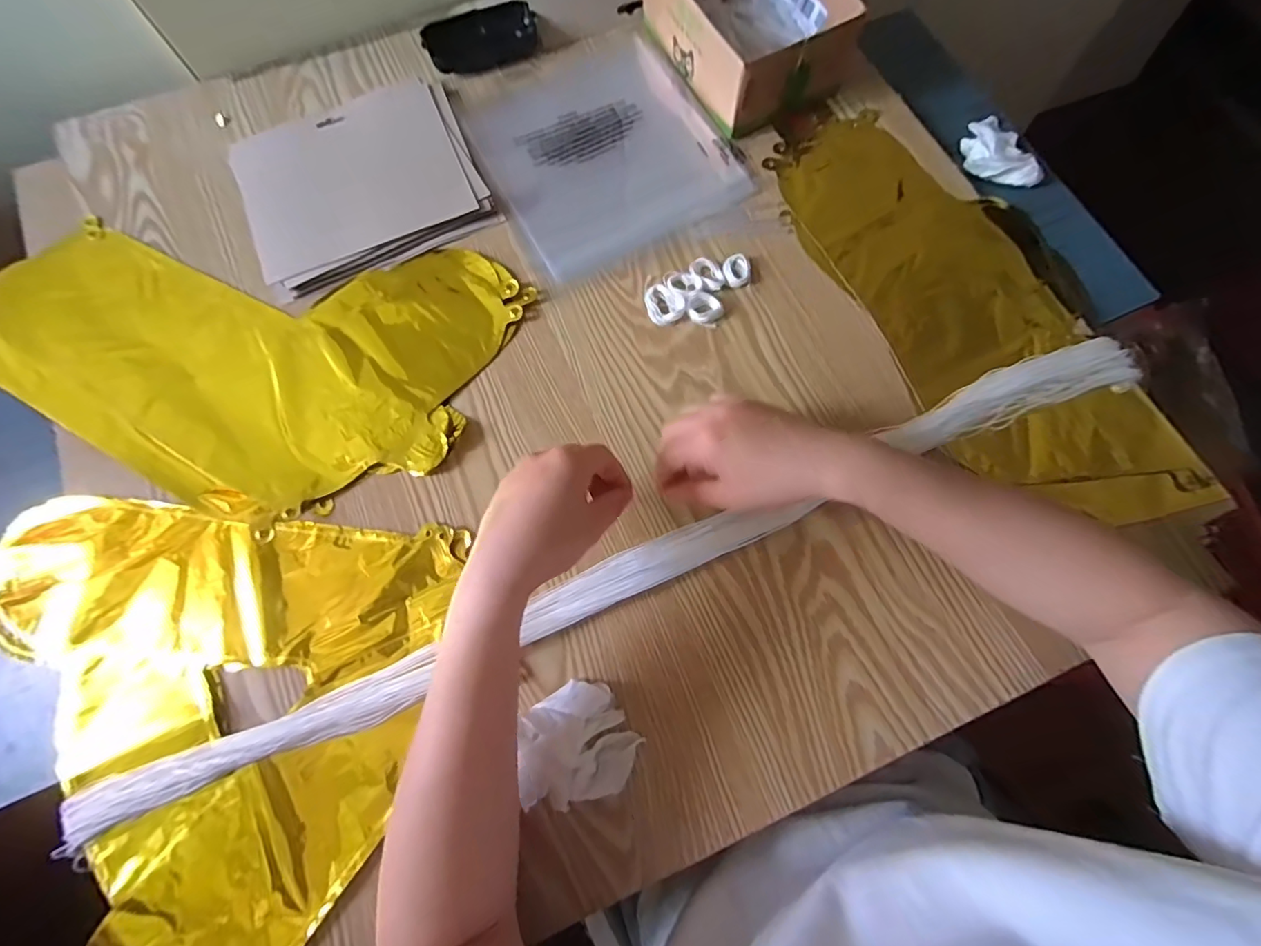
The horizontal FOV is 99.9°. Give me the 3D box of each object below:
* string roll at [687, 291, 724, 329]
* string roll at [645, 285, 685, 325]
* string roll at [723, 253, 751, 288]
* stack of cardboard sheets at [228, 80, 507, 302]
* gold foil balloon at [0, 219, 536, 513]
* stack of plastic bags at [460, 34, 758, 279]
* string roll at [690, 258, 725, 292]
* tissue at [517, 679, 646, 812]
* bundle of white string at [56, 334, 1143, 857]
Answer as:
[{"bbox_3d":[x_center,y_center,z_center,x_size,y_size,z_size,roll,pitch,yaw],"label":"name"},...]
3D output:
[{"bbox_3d":[0.062,-0.137,0.442,0.030,0.007,0.027,26,75,9],"label":"string roll"},{"bbox_3d":[0.028,-0.141,0.441,0.030,0.008,0.037,-19,73,-5],"label":"string roll"},{"bbox_3d":[0.090,-0.171,0.451,0.023,0.009,0.029,-3,73,0],"label":"string roll"},{"bbox_3d":[-0.247,-0.268,0.486,0.206,0.011,0.181,-23,74,-6],"label":"stack of cardboard sheets"},{"bbox_3d":[-0.329,-0.094,0.435,0.440,0.015,0.229,6,73,3],"label":"gold foil balloon"},{"bbox_3d":[-0.028,-0.311,0.503,0.216,0.008,0.237,-27,74,-7],"label":"stack of plastic bags"},{"bbox_3d":[0.066,-0.169,0.452,0.032,0.009,0.021,42,78,12],"label":"string roll"},{"bbox_3d":[-0.039,0.182,0.350,0.079,0.015,0.071,-33,75,-9],"label":"tissue"},{"bbox_3d":[0.015,0.063,0.381,0.817,0.020,0.041,-23,74,-6],"label":"bundle of white string"}]

